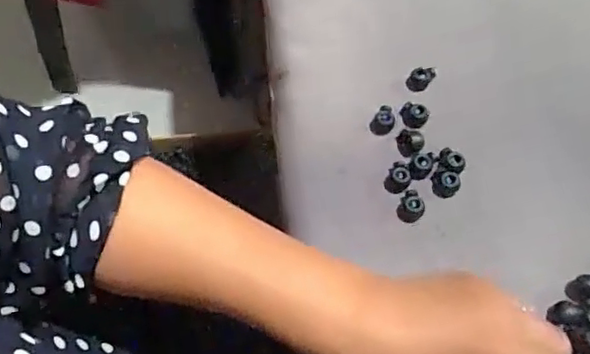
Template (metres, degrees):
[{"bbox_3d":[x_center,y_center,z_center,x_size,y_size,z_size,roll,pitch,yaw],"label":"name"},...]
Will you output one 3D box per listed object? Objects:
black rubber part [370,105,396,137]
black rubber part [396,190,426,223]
[{"bbox_3d":[0.064,-0.040,0.438,0.016,0.007,0.021,35,67,19],"label":"black rubber part"},{"bbox_3d":[0.078,0.021,0.405,0.016,0.012,0.018,34,67,18],"label":"black rubber part"}]

